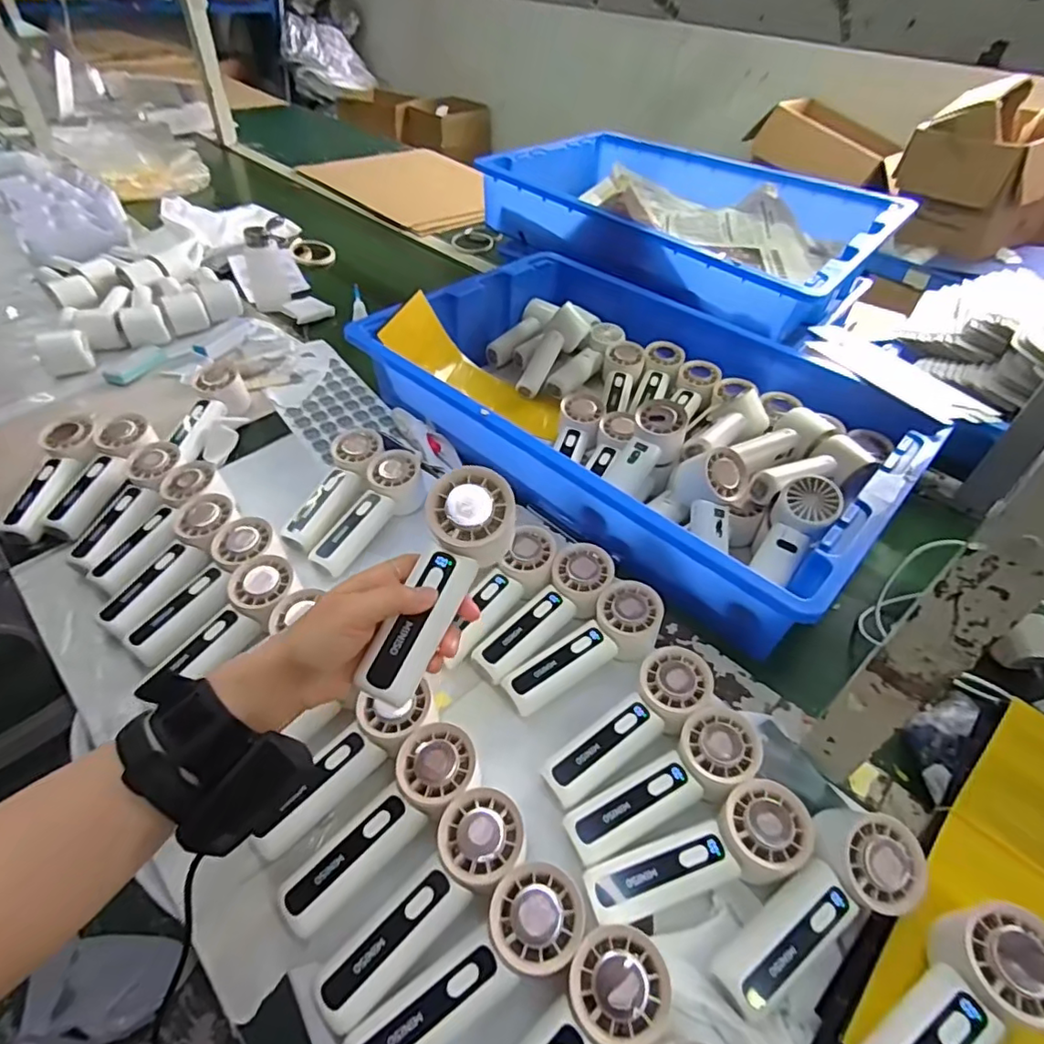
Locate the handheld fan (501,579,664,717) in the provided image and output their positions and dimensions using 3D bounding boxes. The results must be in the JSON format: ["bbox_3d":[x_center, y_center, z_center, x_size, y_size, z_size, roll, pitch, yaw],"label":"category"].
[{"bbox_3d":[0.056,0.113,0.508,0.153,0.037,0.059,-32,52,-14],"label":"handheld fan"}]

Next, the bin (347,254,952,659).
[{"bbox_3d":[0.148,-0.158,0.769,0.639,0.109,0.448,35,53,27],"label":"bin"}]

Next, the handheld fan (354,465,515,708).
[{"bbox_3d":[-0.052,0.041,0.384,0.050,0.044,0.154,20,75,15],"label":"handheld fan"}]

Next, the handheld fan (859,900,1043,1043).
[{"bbox_3d":[0.233,0.275,0.321,0.153,0.033,0.052,-32,51,-13],"label":"handheld fan"}]

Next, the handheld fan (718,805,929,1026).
[{"bbox_3d":[0.190,0.250,0.380,0.157,0.044,0.064,-34,52,-11],"label":"handheld fan"}]

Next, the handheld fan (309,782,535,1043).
[{"bbox_3d":[-0.059,0.242,0.372,0.055,0.028,0.153,36,68,30],"label":"handheld fan"}]

